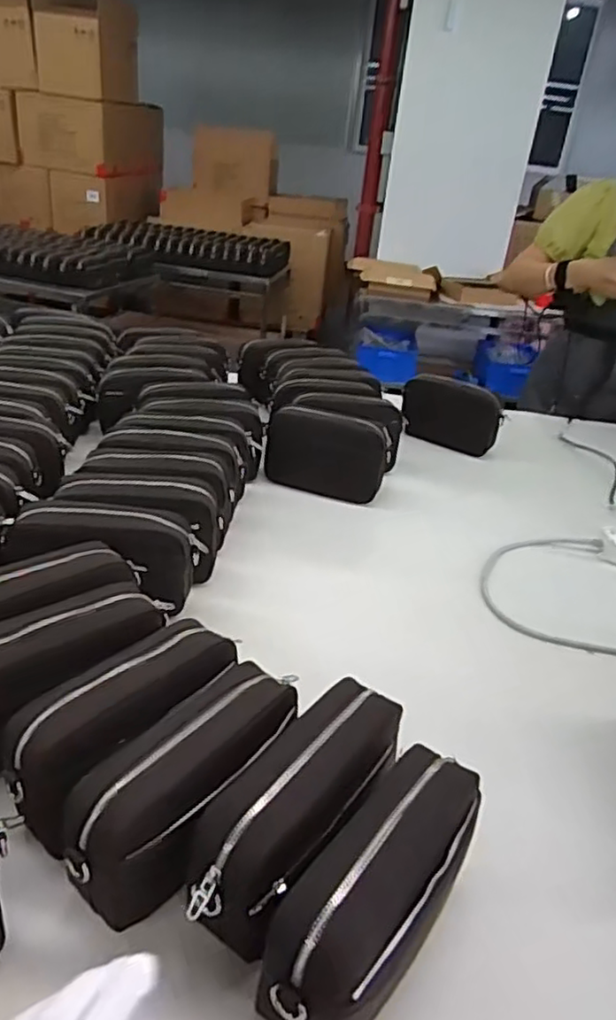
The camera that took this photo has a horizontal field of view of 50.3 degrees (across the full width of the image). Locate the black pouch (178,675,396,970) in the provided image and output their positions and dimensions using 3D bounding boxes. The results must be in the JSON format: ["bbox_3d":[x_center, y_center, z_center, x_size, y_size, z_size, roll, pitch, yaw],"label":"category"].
[{"bbox_3d":[-0.006,0.219,0.486,0.068,0.097,0.207,25,35,29],"label":"black pouch"}]

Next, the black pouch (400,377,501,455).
[{"bbox_3d":[0.262,-0.182,1.234,0.199,0.112,0.046,20,32,22],"label":"black pouch"}]

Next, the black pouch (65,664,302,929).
[{"bbox_3d":[-0.084,0.203,0.495,0.080,0.096,0.198,23,33,25],"label":"black pouch"}]

